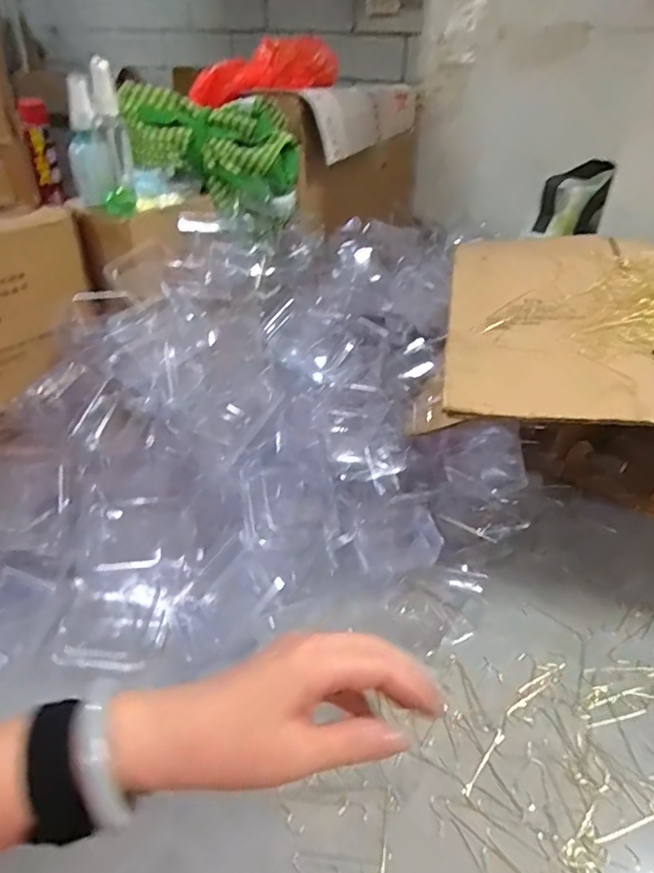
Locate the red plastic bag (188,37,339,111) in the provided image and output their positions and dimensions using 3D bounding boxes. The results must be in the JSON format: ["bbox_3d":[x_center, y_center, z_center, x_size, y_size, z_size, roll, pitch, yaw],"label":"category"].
[{"bbox_3d":[-0.091,-0.504,0.748,0.205,0.066,0.064,-6,34,8],"label":"red plastic bag"}]

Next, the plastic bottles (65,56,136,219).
[{"bbox_3d":[-0.236,-0.303,0.563,0.061,0.126,0.058,-9,37,-18],"label":"plastic bottles"}]

